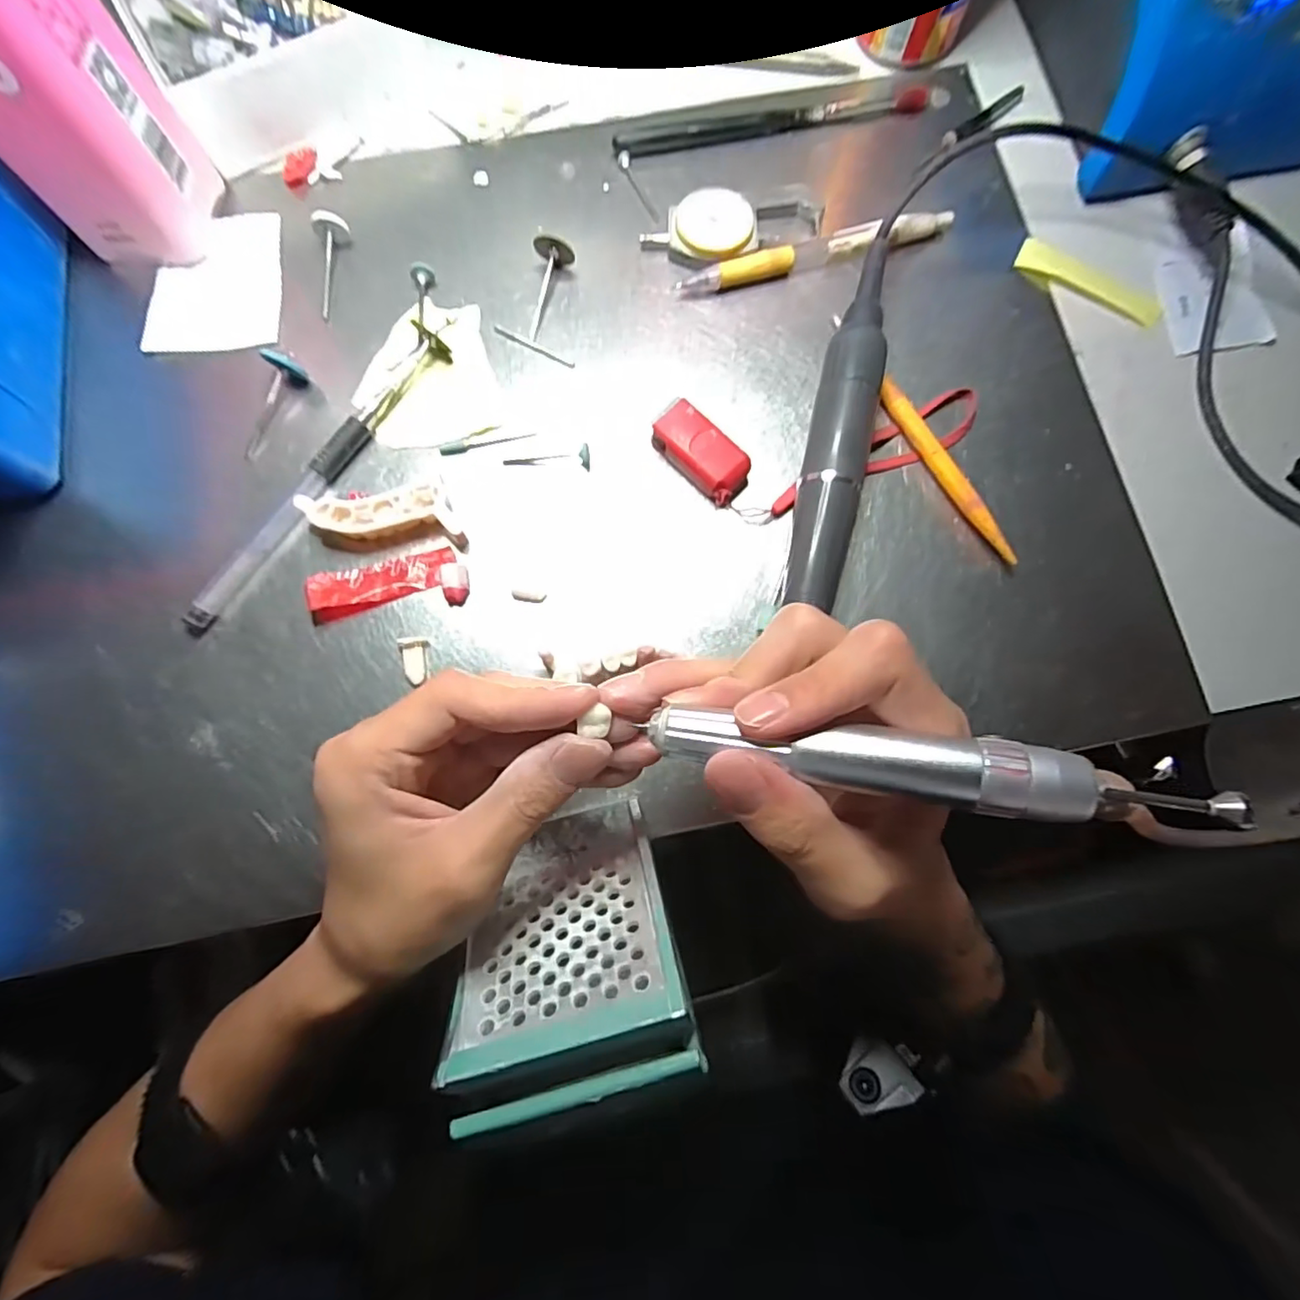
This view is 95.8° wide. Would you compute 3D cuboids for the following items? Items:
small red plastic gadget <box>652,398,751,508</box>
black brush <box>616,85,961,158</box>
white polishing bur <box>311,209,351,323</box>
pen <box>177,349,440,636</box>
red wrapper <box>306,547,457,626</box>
[{"bbox_3d":[0.023,-0.087,0.263,0.047,0.018,0.023,44,82,7],"label":"small red plastic gadget"},{"bbox_3d":[0.073,-0.280,0.308,0.185,0.008,0.014,-15,80,-3],"label":"black brush"},{"bbox_3d":[-0.154,-0.185,0.284,0.015,0.016,0.047,-1,80,-1],"label":"white polishing bur"},{"bbox_3d":[-0.150,-0.075,0.261,0.012,0.011,0.160,34,81,5],"label":"pen"},{"bbox_3d":[-0.117,-0.030,0.254,0.062,0.009,0.019,-16,80,-4],"label":"red wrapper"}]

